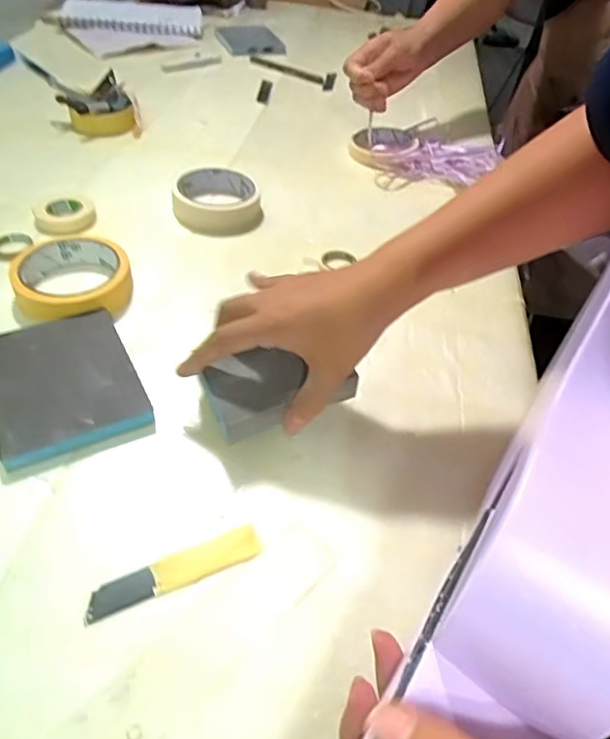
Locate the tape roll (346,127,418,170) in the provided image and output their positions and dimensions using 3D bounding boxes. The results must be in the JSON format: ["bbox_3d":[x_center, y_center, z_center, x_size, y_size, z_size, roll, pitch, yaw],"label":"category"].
[{"bbox_3d":[0.104,-0.290,0.735,0.094,0.026,0.094,3,45,-3],"label":"tape roll"}]

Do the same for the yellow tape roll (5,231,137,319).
[{"bbox_3d":[-0.196,-0.078,0.479,0.089,0.030,0.099,-16,50,-21],"label":"yellow tape roll"}]

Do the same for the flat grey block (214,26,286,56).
[{"bbox_3d":[-0.096,-0.569,0.984,0.100,0.015,0.128,-13,49,-19],"label":"flat grey block"}]

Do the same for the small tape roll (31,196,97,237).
[{"bbox_3d":[-0.240,-0.156,0.559,0.054,0.019,0.057,3,45,-3],"label":"small tape roll"}]

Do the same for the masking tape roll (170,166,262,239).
[{"bbox_3d":[-0.091,-0.175,0.589,0.086,0.027,0.087,-2,46,-9],"label":"masking tape roll"}]

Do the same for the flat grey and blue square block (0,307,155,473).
[{"bbox_3d":[-0.176,0.008,0.411,0.097,0.014,0.121,-19,51,-23],"label":"flat grey and blue square block"}]

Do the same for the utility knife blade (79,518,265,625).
[{"bbox_3d":[-0.074,0.115,0.327,0.100,0.004,0.021,-17,50,-21],"label":"utility knife blade"}]

